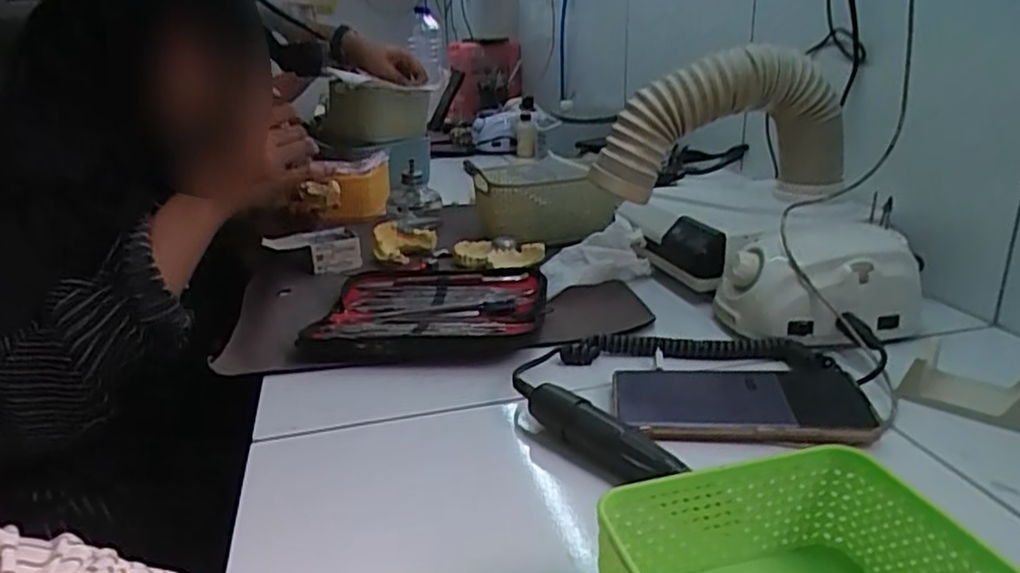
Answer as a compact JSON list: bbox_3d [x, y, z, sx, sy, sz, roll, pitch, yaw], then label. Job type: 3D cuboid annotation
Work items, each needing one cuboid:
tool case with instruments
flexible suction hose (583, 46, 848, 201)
[{"bbox_3d":[-0.069,0.020,0.615,0.194,0.022,0.170,1,20,4],"label":"tool case with instruments"},{"bbox_3d":[0.198,-0.133,0.640,0.237,0.157,0.049,-6,20,-14],"label":"flexible suction hose"}]

